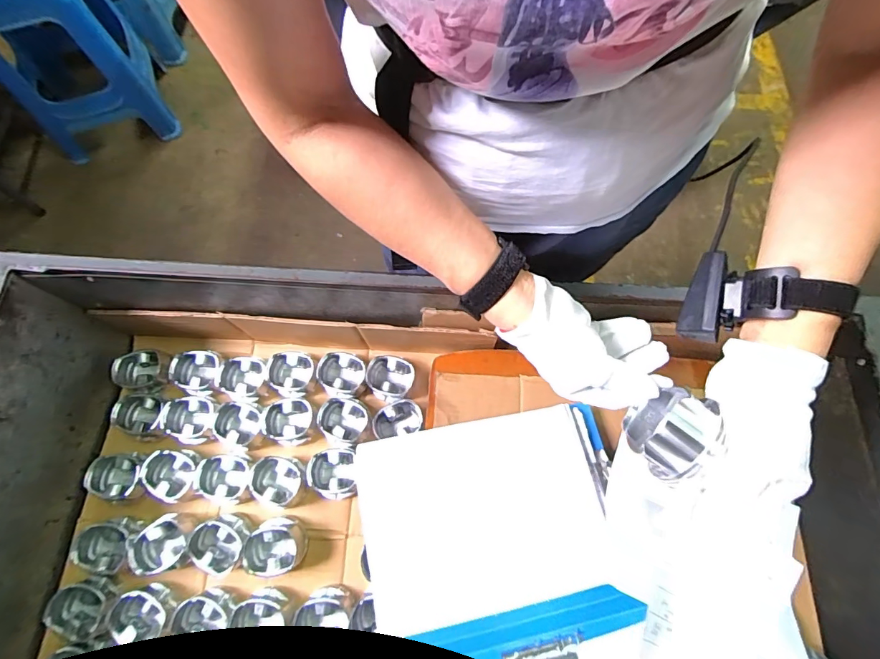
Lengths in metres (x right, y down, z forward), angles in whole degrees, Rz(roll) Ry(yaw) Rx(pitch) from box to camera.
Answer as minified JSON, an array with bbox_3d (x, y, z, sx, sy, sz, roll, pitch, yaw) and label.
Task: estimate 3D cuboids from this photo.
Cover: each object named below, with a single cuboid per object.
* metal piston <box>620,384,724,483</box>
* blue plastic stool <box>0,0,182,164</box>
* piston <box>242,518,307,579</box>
[{"bbox_3d":[0.181,0.082,0.338,0.044,0.066,0.064,42,75,12],"label":"metal piston"},{"bbox_3d":[-1.062,-0.781,1.214,0.361,0.440,0.319,-30,74,-11],"label":"blue plastic stool"},{"bbox_3d":[-0.231,0.305,0.597,0.074,0.038,0.071,1,71,-1],"label":"piston"}]

